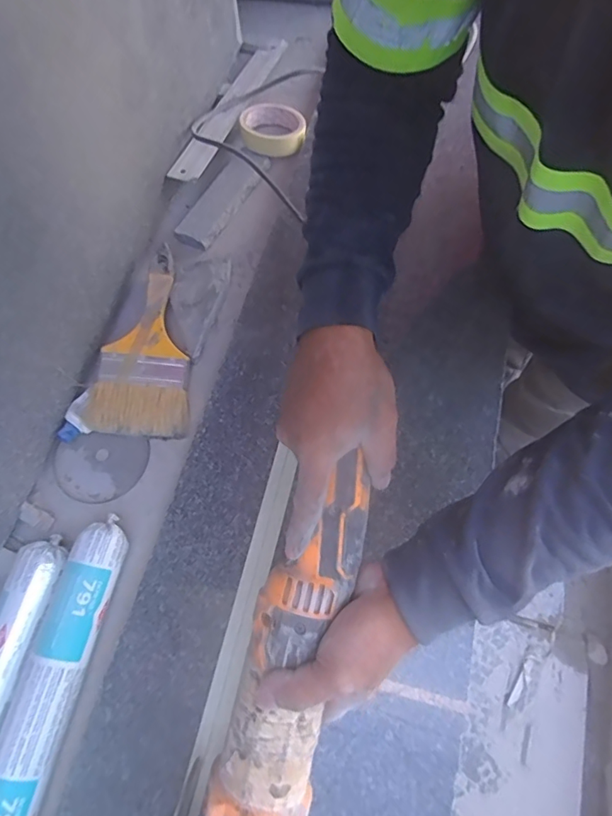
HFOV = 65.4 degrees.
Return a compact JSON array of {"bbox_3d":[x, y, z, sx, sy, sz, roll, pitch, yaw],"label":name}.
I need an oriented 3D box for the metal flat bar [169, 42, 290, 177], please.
[{"bbox_3d":[-0.106,-0.440,0.687,0.043,0.010,0.334,16,64,10],"label":"metal flat bar"}]

